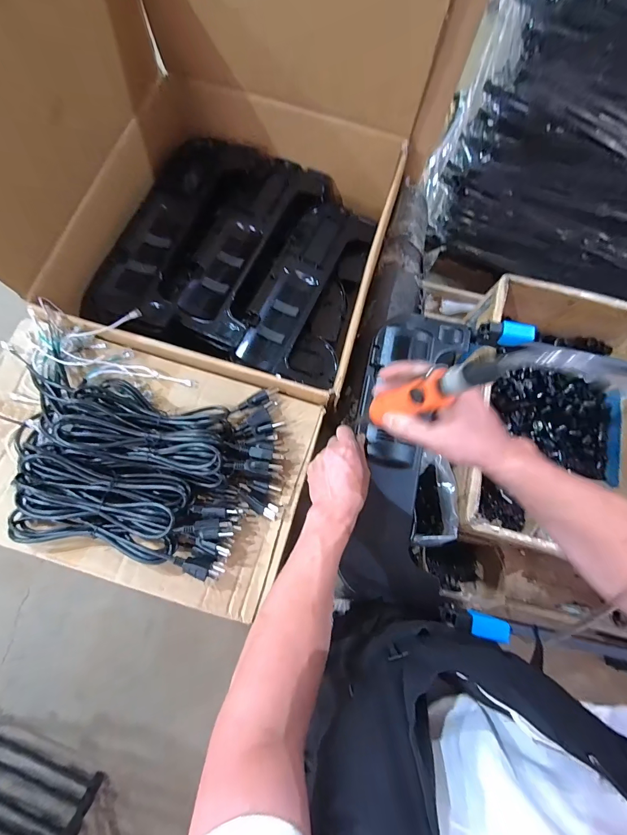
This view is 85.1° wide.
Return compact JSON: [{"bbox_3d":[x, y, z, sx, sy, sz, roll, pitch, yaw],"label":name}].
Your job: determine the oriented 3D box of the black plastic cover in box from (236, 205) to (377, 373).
[{"bbox_3d":[-0.025,-0.300,0.744,0.135,0.034,0.440,31,77,6],"label":"black plastic cover in box"}]

